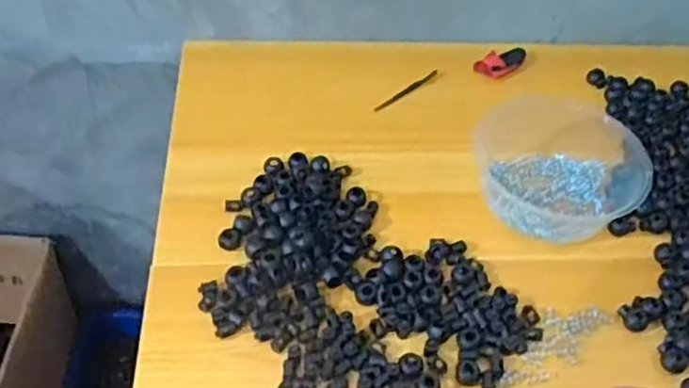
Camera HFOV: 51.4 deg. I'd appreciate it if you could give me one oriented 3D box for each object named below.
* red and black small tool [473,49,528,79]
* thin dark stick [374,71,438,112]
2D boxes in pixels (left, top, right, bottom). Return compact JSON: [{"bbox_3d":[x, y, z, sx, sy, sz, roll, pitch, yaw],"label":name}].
[{"bbox_3d":[0.163,-0.137,0.729,0.061,0.012,0.028,-32,60,-22],"label":"red and black small tool"},{"bbox_3d":[0.061,-0.101,0.699,0.087,0.004,0.007,-38,63,-24],"label":"thin dark stick"}]

